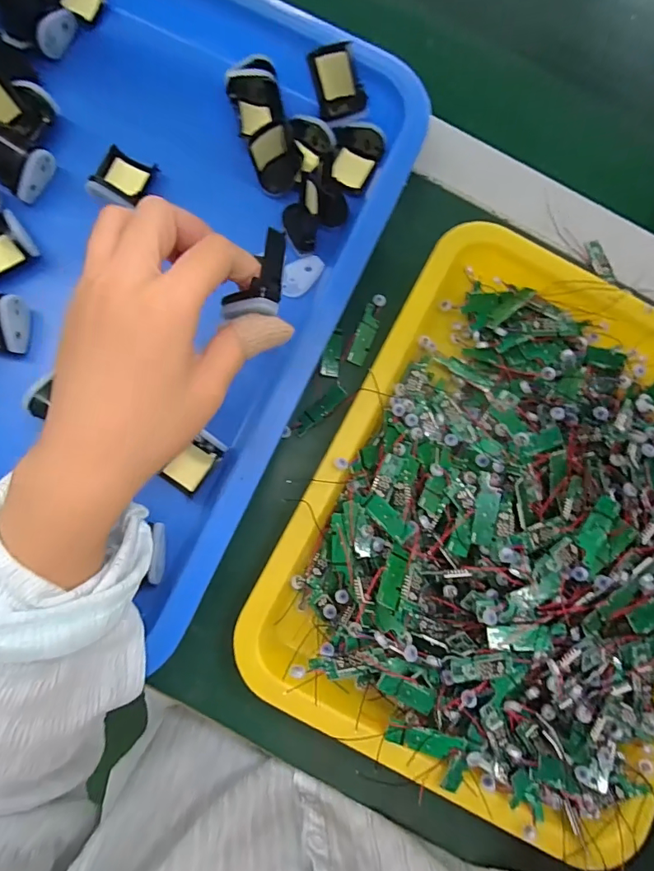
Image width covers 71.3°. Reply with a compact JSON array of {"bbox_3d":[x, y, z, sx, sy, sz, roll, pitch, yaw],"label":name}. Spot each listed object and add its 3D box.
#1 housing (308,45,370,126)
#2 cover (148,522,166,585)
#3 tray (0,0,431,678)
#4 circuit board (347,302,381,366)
[{"bbox_3d":[0.006,-0.241,0.313,0.033,0.042,0.012,3,52,28],"label":"housing"},{"bbox_3d":[-0.102,0.071,0.277,0.004,0.019,0.035,2,69,-4],"label":"cover"},{"bbox_3d":[-0.155,-0.119,0.306,0.332,0.071,0.463,26,81,0],"label":"tray"},{"bbox_3d":[0.027,-0.070,0.317,0.013,0.004,0.043,21,81,-1],"label":"circuit board"}]

